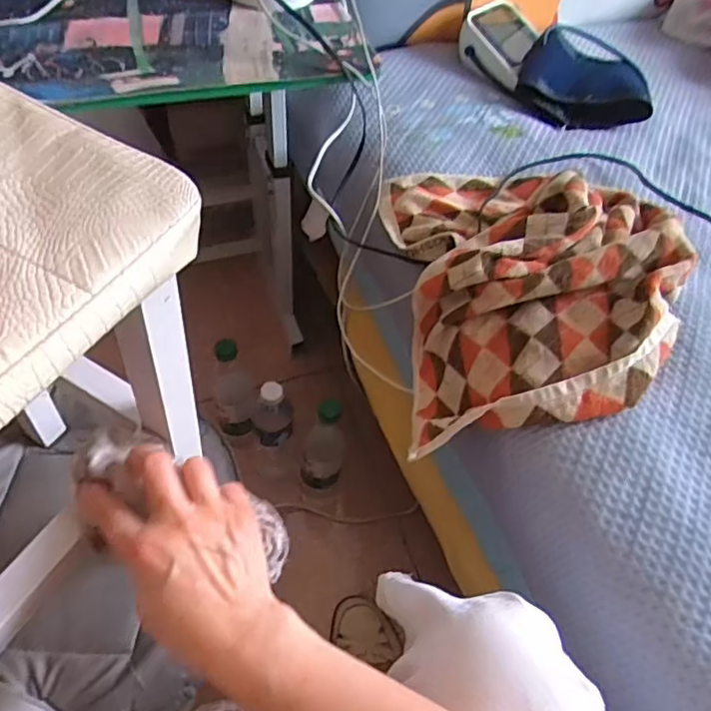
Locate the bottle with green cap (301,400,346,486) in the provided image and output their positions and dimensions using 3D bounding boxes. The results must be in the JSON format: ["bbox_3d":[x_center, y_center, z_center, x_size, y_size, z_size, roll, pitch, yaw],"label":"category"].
[{"bbox_3d":[-0.049,0.140,0.911,0.063,0.234,0.077,2,52,-4],"label":"bottle with green cap"}]

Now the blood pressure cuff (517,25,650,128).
[{"bbox_3d":[0.349,-0.417,0.895,0.197,0.053,0.201,24,54,12],"label":"blood pressure cuff"}]

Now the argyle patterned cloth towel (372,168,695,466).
[{"bbox_3d":[0.207,-0.079,0.673,0.273,0.161,0.356,0,53,-6],"label":"argyle patterned cloth towel"}]

